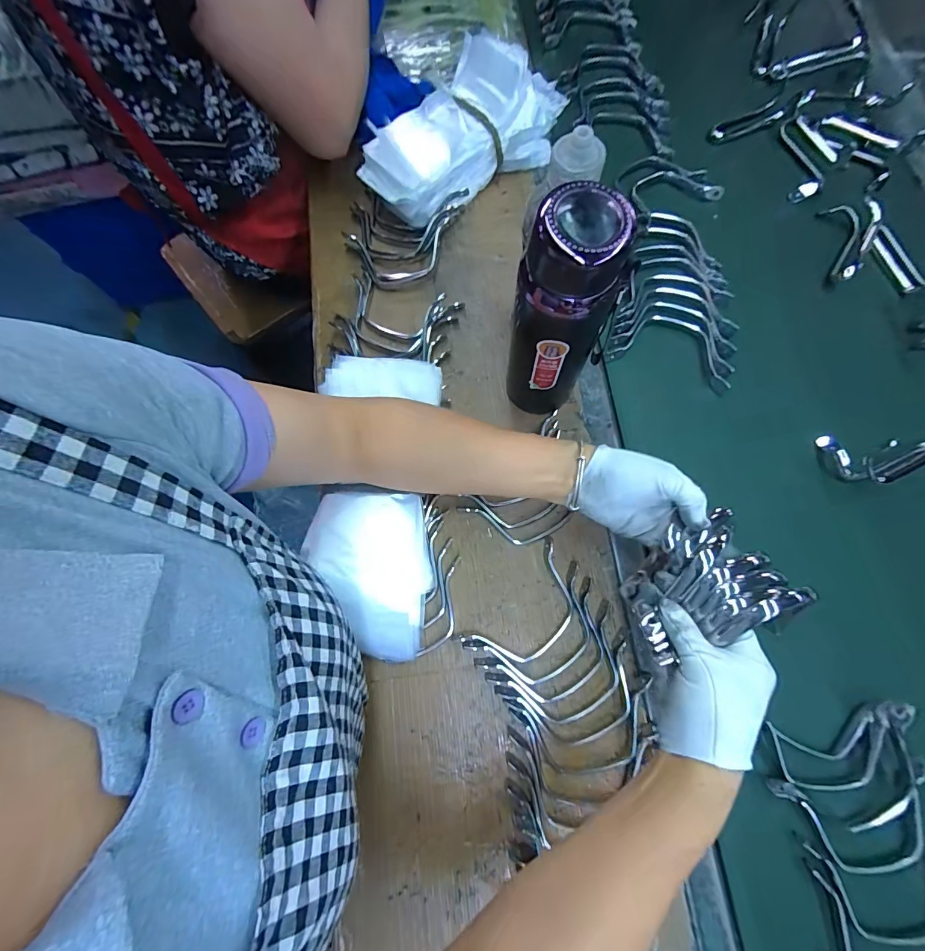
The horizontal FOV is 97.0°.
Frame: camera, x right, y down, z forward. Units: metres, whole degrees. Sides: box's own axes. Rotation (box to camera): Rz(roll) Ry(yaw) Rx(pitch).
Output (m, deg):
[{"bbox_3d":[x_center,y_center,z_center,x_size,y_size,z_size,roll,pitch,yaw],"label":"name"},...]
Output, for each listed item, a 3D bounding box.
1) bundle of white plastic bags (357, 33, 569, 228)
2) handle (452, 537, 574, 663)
[{"bbox_3d":[0.009,-0.436,0.522,0.283,0.102,0.110,-36,77,-10],"label":"bundle of white plastic bags"},{"bbox_3d":[0.070,0.143,0.424,0.076,0.009,0.145,43,80,11],"label":"handle"}]

